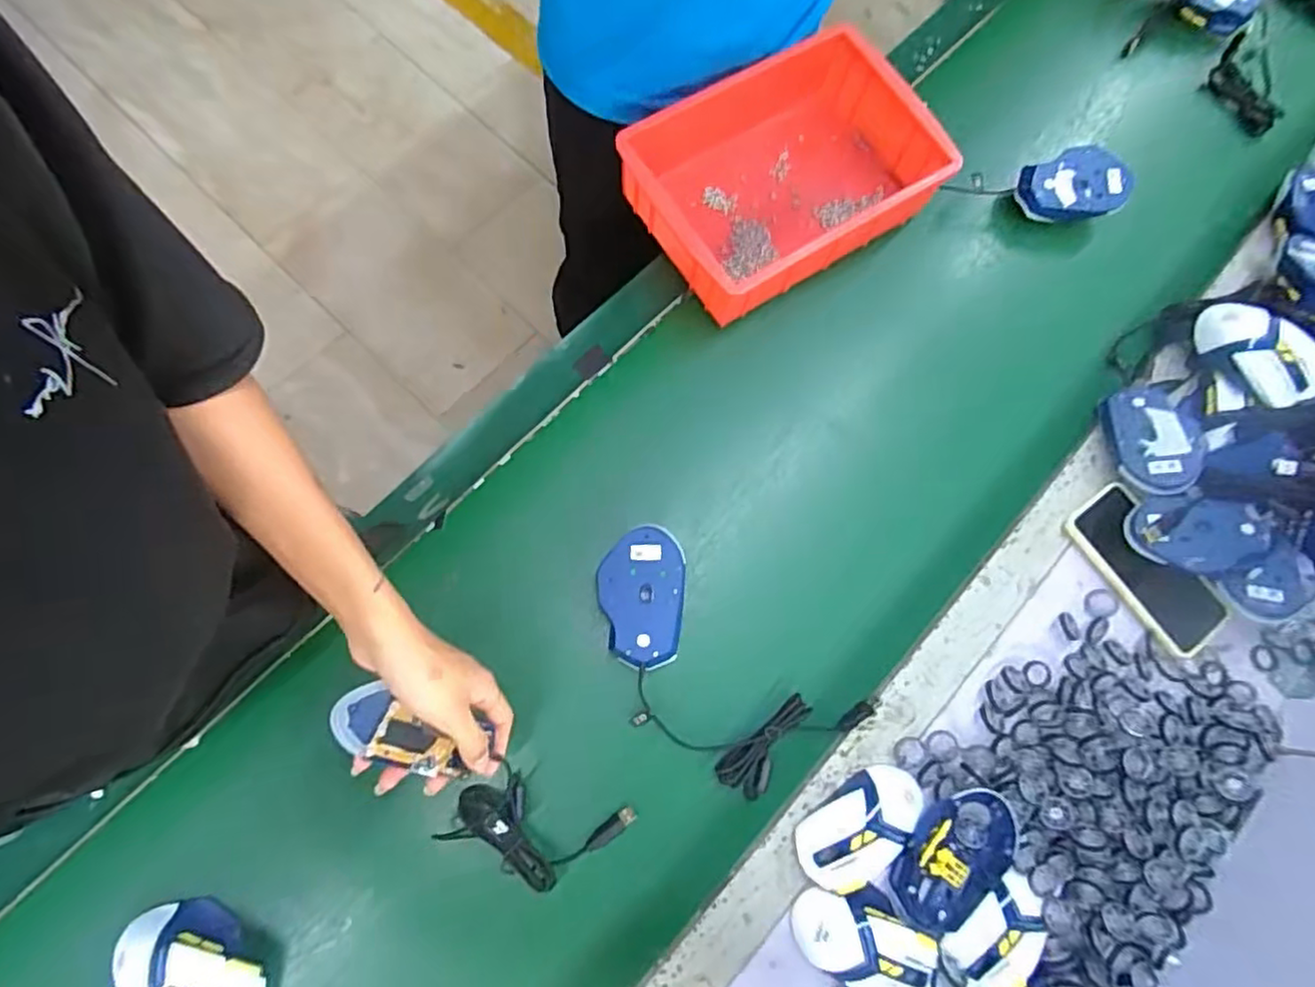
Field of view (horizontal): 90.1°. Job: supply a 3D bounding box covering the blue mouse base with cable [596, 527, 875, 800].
[{"bbox_3d":[0.044,0.154,0.573,0.262,0.043,0.142,42,77,9],"label":"blue mouse base with cable"}]

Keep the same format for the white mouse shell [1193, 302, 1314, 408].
[{"bbox_3d":[0.594,-0.140,0.644,0.059,0.043,0.118,-32,82,-11],"label":"white mouse shell"}]

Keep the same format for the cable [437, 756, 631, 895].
[{"bbox_3d":[-0.101,0.277,0.543,0.137,0.028,0.081,24,75,5],"label":"cable"}]

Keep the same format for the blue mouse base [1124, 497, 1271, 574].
[{"bbox_3d":[0.498,0.039,0.607,0.115,0.024,0.067,6,77,-4],"label":"blue mouse base"}]

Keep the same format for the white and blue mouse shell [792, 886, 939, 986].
[{"bbox_3d":[0.172,0.364,0.531,0.117,0.023,0.070,21,74,4],"label":"white and blue mouse shell"}]

